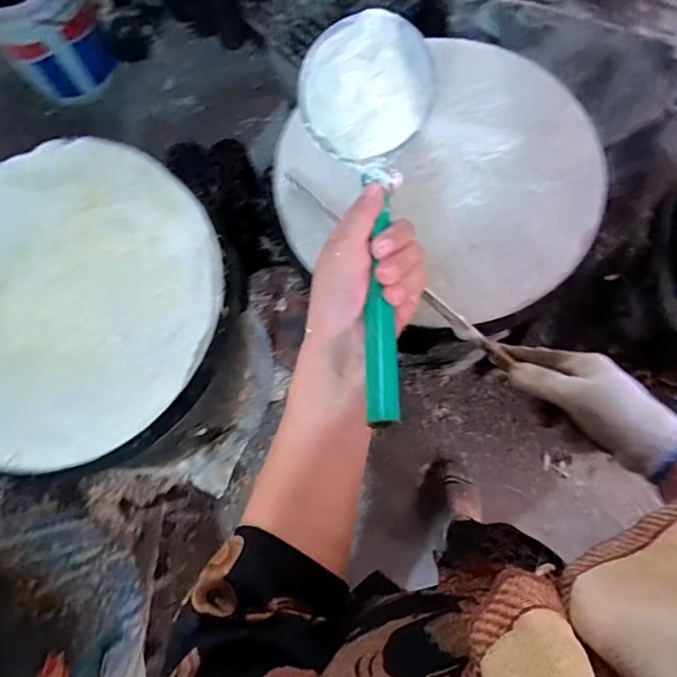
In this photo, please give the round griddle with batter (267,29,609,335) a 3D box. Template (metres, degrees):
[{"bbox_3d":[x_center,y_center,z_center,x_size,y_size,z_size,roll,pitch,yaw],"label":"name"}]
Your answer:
[{"bbox_3d":[0.137,-0.187,0.606,0.387,0.051,0.336,-33,77,-7],"label":"round griddle with batter"}]

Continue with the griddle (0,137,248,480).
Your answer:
[{"bbox_3d":[-0.316,-0.043,0.584,0.358,0.054,0.373,0,76,2],"label":"griddle"}]

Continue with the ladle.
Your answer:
[{"bbox_3d":[0.029,-0.095,0.359,0.101,0.059,0.310,-4,69,1],"label":"ladle"}]

